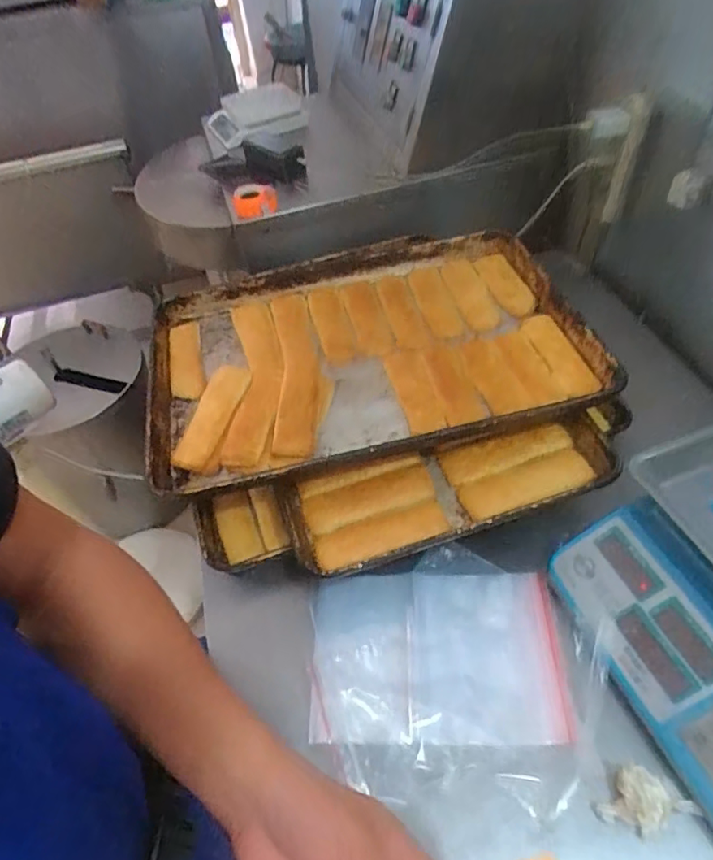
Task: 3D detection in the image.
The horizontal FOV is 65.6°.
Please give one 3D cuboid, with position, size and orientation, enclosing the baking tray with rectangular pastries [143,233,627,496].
[{"bbox_3d":[0.001,-0.143,0.824,0.603,0.053,0.481,-11,49,-4],"label":"baking tray with rectangular pastries"}]

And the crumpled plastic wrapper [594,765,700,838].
[{"bbox_3d":[0.263,0.333,0.502,0.084,0.037,0.053,-15,49,-7],"label":"crumpled plastic wrapper"}]

